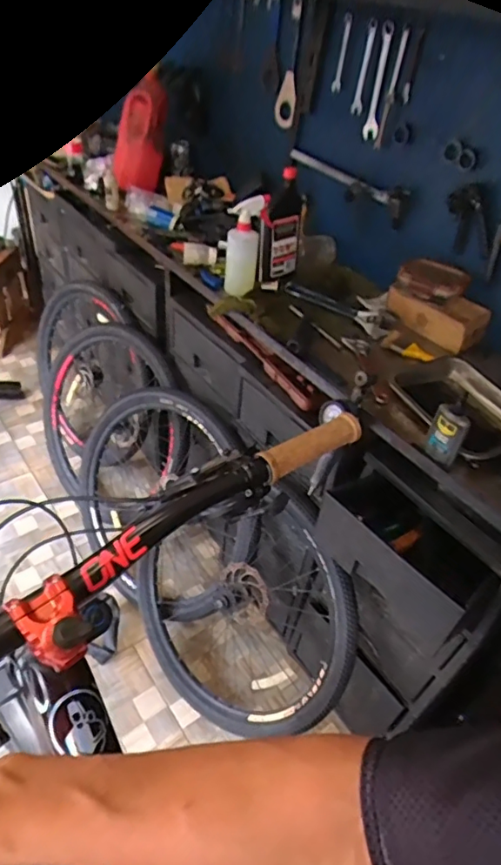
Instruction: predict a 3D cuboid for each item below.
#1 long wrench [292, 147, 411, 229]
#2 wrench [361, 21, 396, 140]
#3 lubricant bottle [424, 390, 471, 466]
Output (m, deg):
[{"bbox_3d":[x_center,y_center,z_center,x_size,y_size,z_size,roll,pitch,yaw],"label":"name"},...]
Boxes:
[{"bbox_3d":[0.224,-0.616,1.327,0.040,0.082,0.431,-20,47,-28],"label":"long wrench"},{"bbox_3d":[0.286,-0.770,1.195,0.010,0.219,0.047,-18,45,-30],"label":"wrench"},{"bbox_3d":[0.319,-0.009,0.858,0.033,0.120,0.058,-25,50,-38],"label":"lubricant bottle"}]

